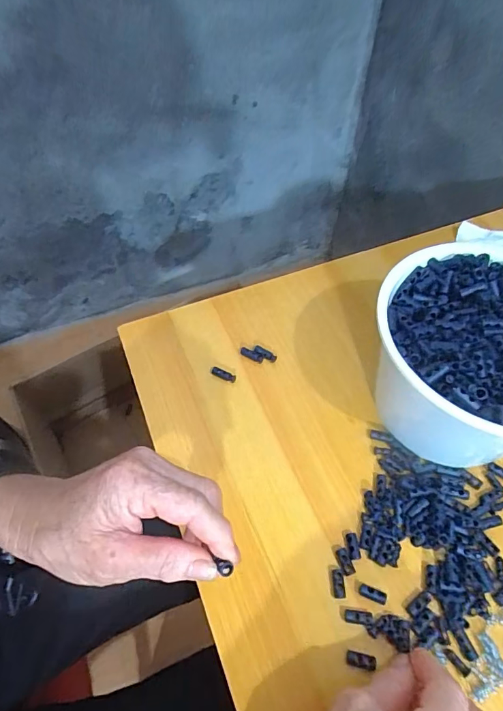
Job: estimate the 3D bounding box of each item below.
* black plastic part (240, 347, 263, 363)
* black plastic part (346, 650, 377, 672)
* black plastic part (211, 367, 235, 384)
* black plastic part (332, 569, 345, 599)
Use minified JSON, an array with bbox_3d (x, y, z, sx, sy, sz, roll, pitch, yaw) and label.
[{"bbox_3d":[0.000,-0.001,0.414,0.024,0.008,0.008,24,60,17],"label":"black plastic part"},{"bbox_3d":[0.072,0.200,0.281,0.019,0.004,0.009,3,55,19],"label":"black plastic part"},{"bbox_3d":[-0.026,0.018,0.402,0.025,0.005,0.008,23,60,16],"label":"black plastic part"},{"bbox_3d":[0.062,0.162,0.305,0.008,0.004,0.019,-2,56,0],"label":"black plastic part"}]

